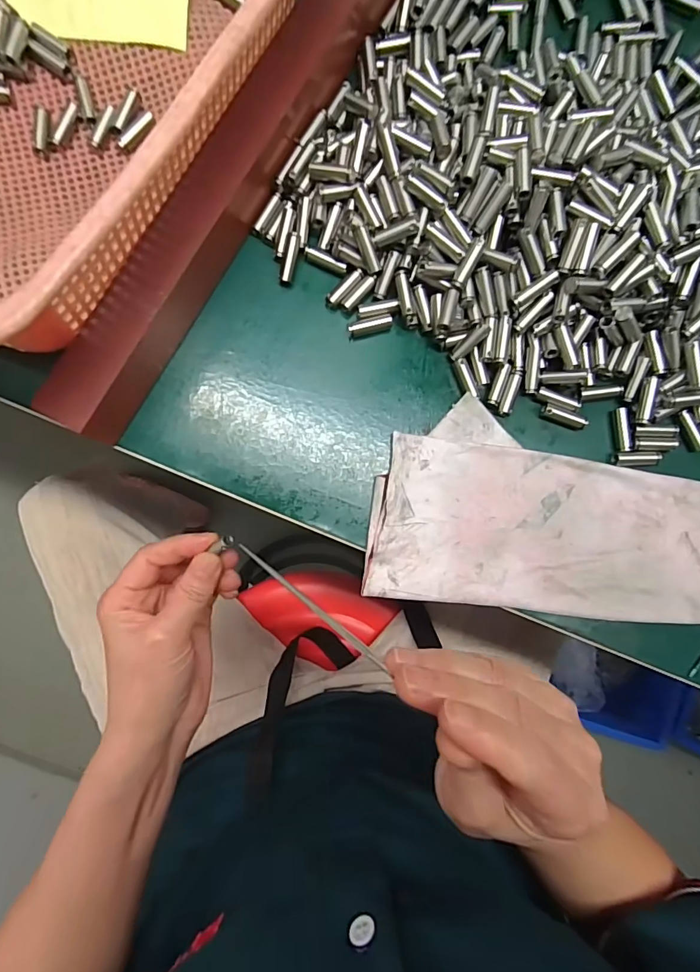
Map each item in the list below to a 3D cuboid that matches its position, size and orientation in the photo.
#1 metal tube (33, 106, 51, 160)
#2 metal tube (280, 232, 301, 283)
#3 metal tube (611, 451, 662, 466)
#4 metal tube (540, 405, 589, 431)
[{"bbox_3d":[-0.167,-0.192,0.251,0.007,0.005,0.026,6,86,-2],"label":"metal tube"},{"bbox_3d":[-0.033,-0.125,0.255,0.007,0.005,0.026,16,103,-2],"label":"metal tube"},{"bbox_3d":[0.159,-0.015,0.258,0.025,0.007,0.008,-1,88,-4],"label":"metal tube"},{"bbox_3d":[0.119,-0.038,0.259,0.025,0.008,0.008,17,87,-3],"label":"metal tube"}]

